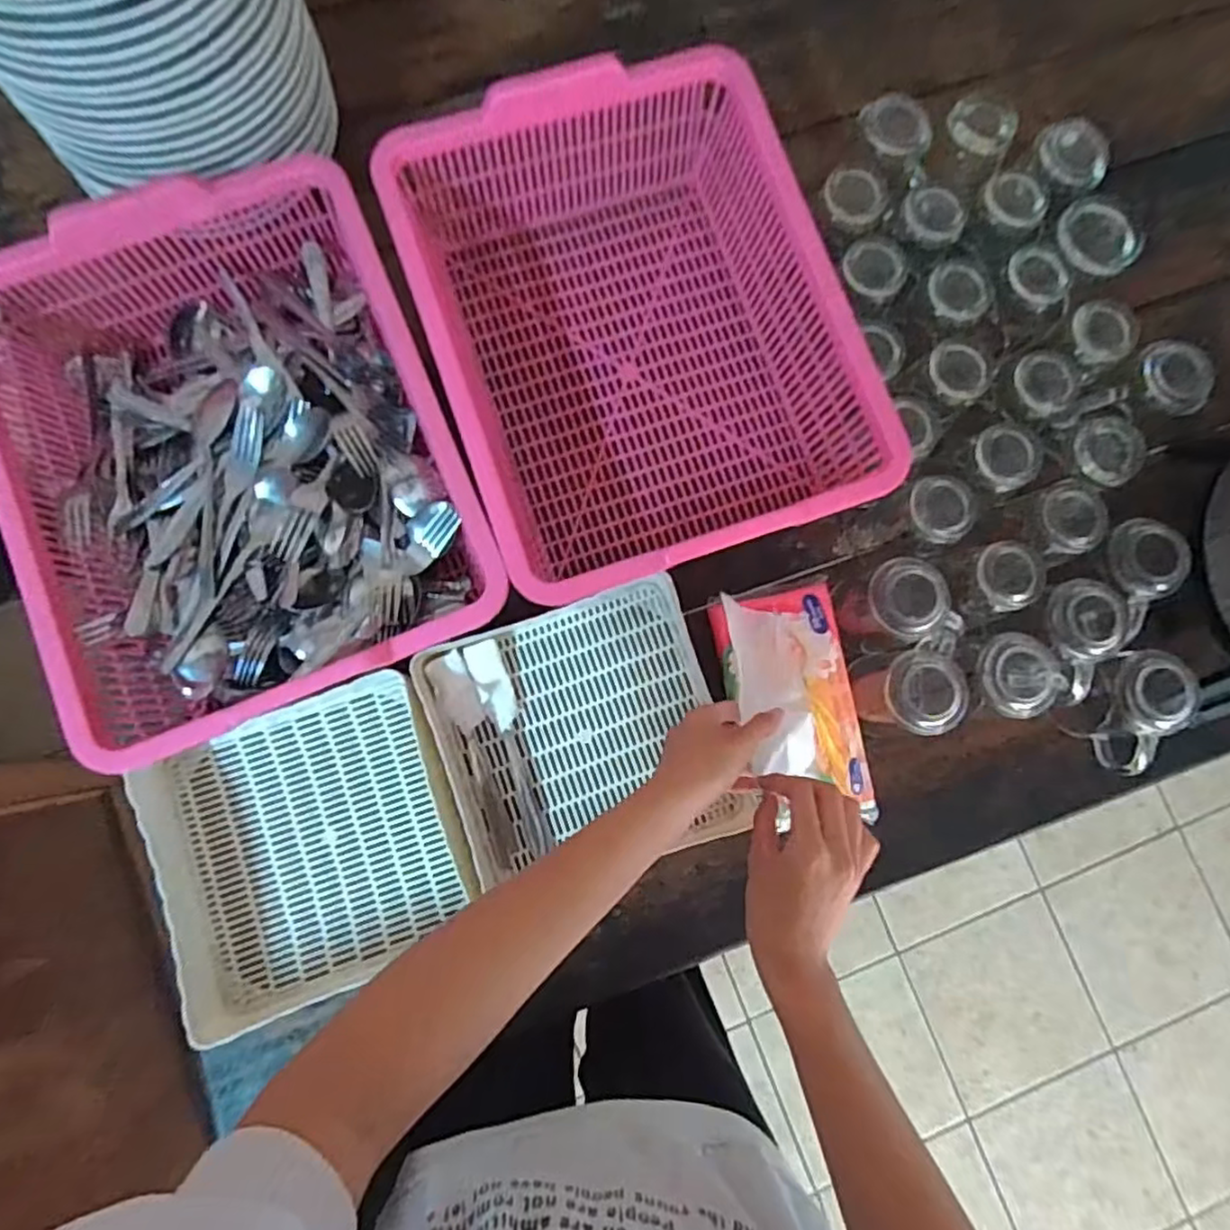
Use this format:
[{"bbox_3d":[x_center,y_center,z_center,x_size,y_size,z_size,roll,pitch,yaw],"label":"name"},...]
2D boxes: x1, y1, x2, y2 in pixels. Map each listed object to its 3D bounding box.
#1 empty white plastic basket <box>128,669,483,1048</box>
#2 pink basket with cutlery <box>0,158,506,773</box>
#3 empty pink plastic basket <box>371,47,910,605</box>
[{"bbox_3d":[-0.230,0.177,0.515,0.221,0.064,0.218,-21,84,-5],"label":"empty white plastic basket"},{"bbox_3d":[-0.288,-0.120,0.524,0.308,0.099,0.391,-22,84,-6],"label":"pink basket with cutlery"},{"bbox_3d":[0.011,-0.225,0.556,0.296,0.118,0.388,-19,83,-5],"label":"empty pink plastic basket"}]

